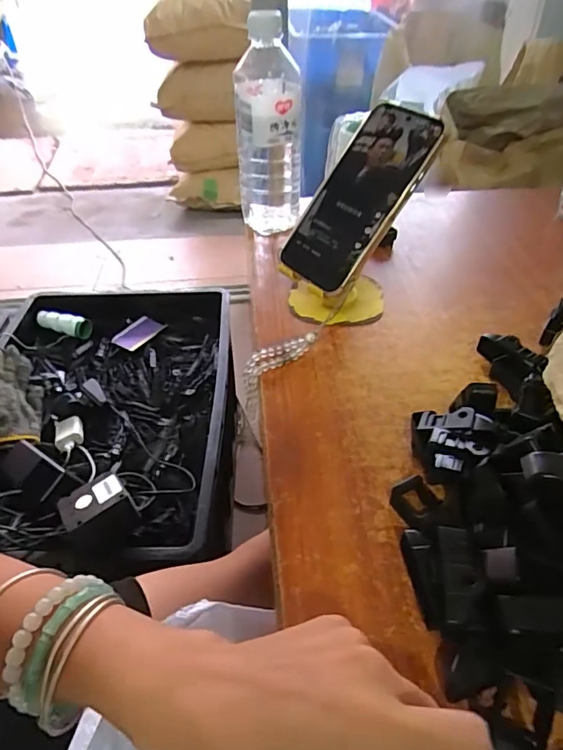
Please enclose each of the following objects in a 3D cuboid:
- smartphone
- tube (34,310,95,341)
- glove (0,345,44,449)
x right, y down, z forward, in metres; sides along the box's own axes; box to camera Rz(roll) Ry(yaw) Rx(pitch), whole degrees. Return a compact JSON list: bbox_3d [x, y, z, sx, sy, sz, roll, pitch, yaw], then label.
[{"bbox_3d":[0.066,-0.153,0.443,0.079,0.010,0.164,39,99,34],"label":"smartphone"},{"bbox_3d":[-0.430,-0.101,1.011,0.114,0.033,0.035,15,45,17],"label":"tube"},{"bbox_3d":[-0.434,0.026,0.816,0.074,0.080,0.191,-16,44,-16],"label":"glove"}]

